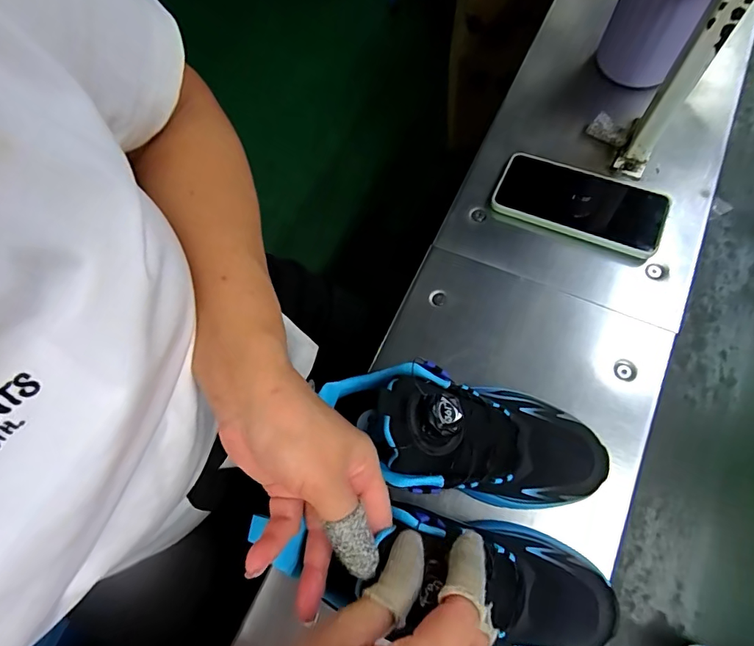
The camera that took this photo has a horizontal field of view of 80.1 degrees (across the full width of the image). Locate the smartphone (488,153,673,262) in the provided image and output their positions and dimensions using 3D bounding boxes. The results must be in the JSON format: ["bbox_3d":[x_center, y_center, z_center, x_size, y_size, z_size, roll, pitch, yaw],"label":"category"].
[{"bbox_3d":[0.206,-0.122,0.458,0.163,0.017,0.079,22,70,11],"label":"smartphone"}]

